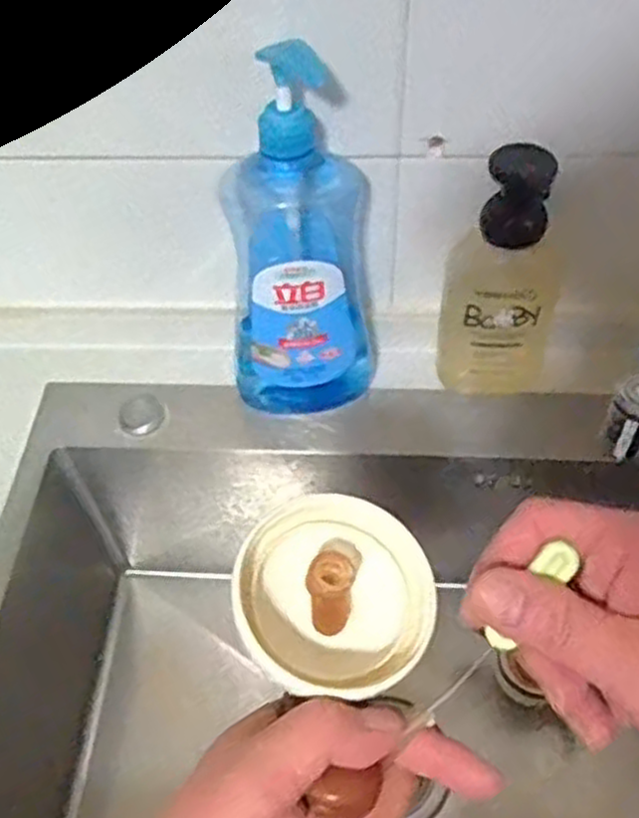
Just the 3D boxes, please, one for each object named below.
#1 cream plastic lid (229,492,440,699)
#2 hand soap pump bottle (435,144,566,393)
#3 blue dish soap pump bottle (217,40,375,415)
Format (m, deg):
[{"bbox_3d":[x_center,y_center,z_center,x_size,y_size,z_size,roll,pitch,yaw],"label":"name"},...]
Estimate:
[{"bbox_3d":[0.007,0.073,0.315,0.077,0.028,0.077,2,62,-3],"label":"cream plastic lid"},{"bbox_3d":[0.140,-0.096,0.599,0.087,0.209,0.073,14,55,13],"label":"hand soap pump bottle"},{"bbox_3d":[-0.016,-0.116,0.573,0.109,0.270,0.090,-3,53,2],"label":"blue dish soap pump bottle"}]

